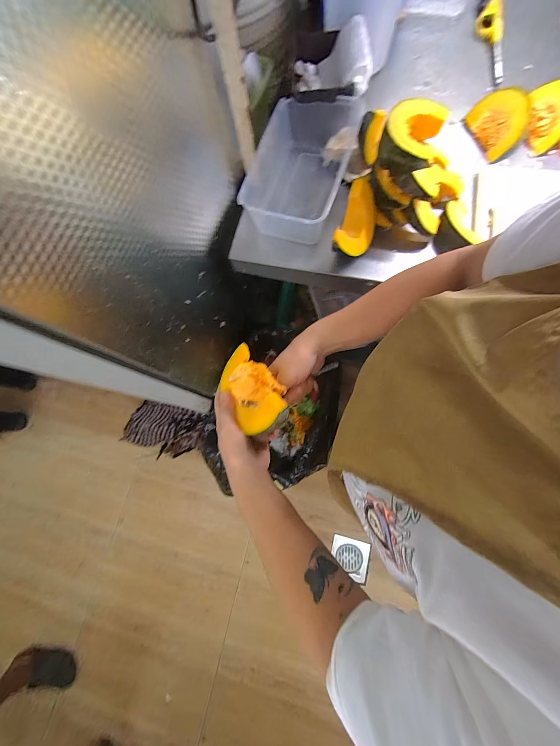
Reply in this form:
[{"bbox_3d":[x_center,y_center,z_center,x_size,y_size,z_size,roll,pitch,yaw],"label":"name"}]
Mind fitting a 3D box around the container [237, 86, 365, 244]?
[{"bbox_3d":[0.039,-0.377,0.509,0.167,0.083,0.288,15,78,9],"label":"container"}]

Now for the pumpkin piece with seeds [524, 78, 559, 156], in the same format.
[{"bbox_3d":[0.512,-0.498,0.516,0.096,0.052,0.130,39,83,13],"label":"pumpkin piece with seeds"}]

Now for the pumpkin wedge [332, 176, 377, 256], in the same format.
[{"bbox_3d":[0.133,-0.249,0.470,0.057,0.084,0.122,18,78,10],"label":"pumpkin wedge"}]

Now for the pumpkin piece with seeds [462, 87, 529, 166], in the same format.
[{"bbox_3d":[0.427,-0.484,0.523,0.078,0.050,0.124,-15,75,2],"label":"pumpkin piece with seeds"}]

